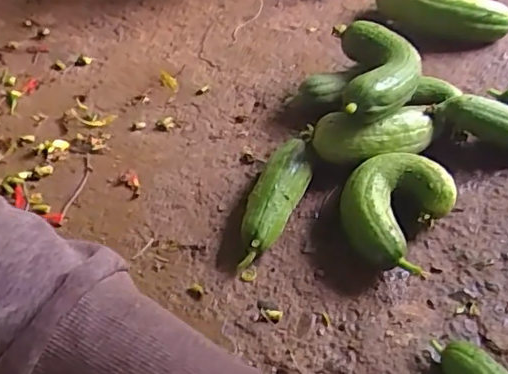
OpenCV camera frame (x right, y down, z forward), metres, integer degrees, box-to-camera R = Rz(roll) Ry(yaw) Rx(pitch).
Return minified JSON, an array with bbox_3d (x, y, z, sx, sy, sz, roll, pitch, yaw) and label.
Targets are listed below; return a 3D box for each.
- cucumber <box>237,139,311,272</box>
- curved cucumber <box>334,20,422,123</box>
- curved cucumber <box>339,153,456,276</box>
[{"bbox_3d":[0.024,0.015,0.636,0.054,0.049,0.170,13,51,18],"label":"cucumber"},{"bbox_3d":[0.154,-0.142,0.685,0.099,0.071,0.198,-2,47,5],"label":"curved cucumber"},{"bbox_3d":[0.154,0.027,0.618,0.111,0.069,0.137,20,53,24],"label":"curved cucumber"}]

